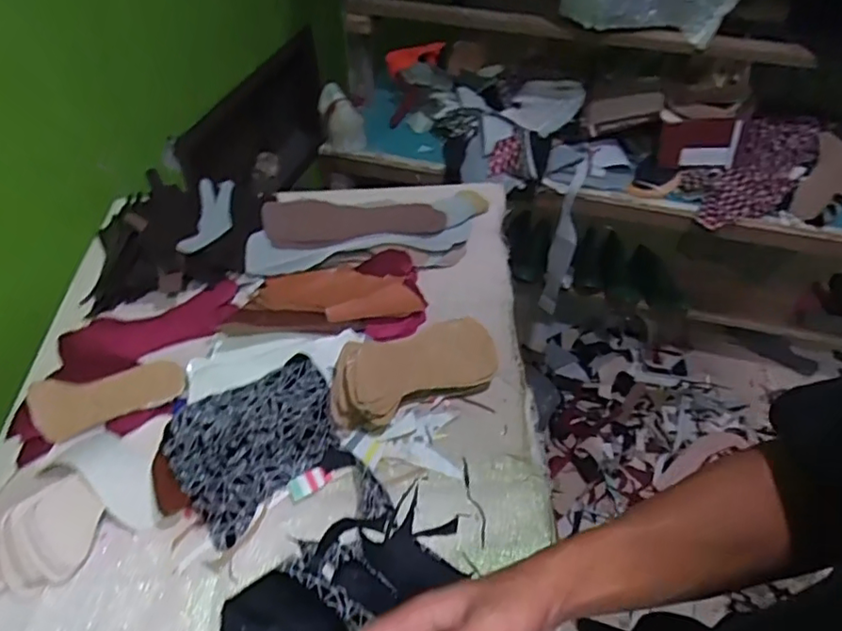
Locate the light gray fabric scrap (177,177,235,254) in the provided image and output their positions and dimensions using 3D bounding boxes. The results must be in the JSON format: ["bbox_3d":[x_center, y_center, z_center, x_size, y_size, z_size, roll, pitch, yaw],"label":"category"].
[{"bbox_3d":[-0.291,-0.145,0.844,0.060,0.016,0.152,-1,47,1],"label":"light gray fabric scrap"}]

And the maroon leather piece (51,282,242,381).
[{"bbox_3d":[-0.348,0.018,0.779,0.227,0.028,0.090,-18,50,-15],"label":"maroon leather piece"}]

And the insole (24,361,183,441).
[{"bbox_3d":[-0.358,0.094,0.698,0.161,0.012,0.064,-13,85,-16],"label":"insole"}]

